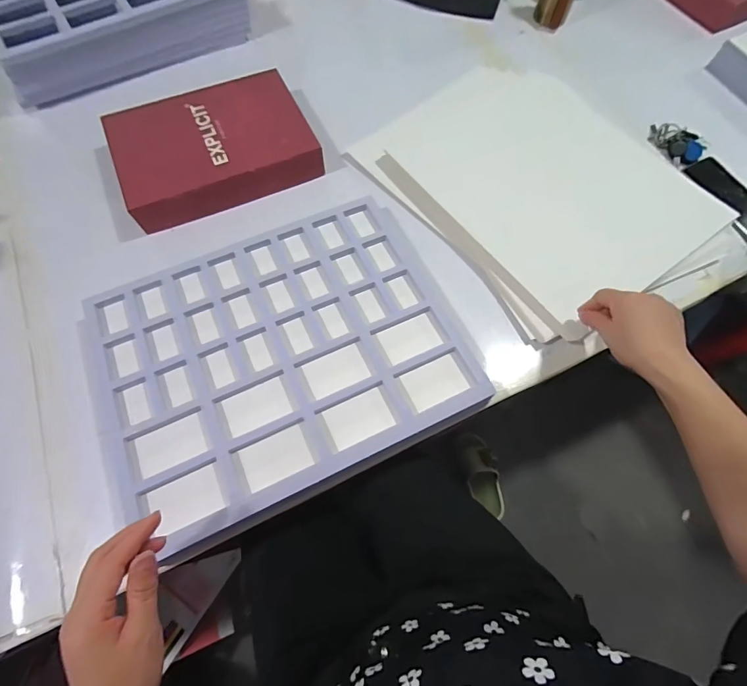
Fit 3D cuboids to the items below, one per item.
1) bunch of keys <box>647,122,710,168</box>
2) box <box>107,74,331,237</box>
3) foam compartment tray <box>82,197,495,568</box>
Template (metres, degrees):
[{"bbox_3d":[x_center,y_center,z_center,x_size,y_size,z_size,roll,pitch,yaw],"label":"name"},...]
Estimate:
[{"bbox_3d":[0.534,-0.356,0.686,0.067,0.026,0.095,-40,74,-16],"label":"bunch of keys"},{"bbox_3d":[-0.268,-0.321,0.643,0.313,0.060,0.221,-24,70,-11],"label":"box"},{"bbox_3d":[-0.120,0.006,0.495,0.433,0.039,0.347,-25,70,-11],"label":"foam compartment tray"}]

